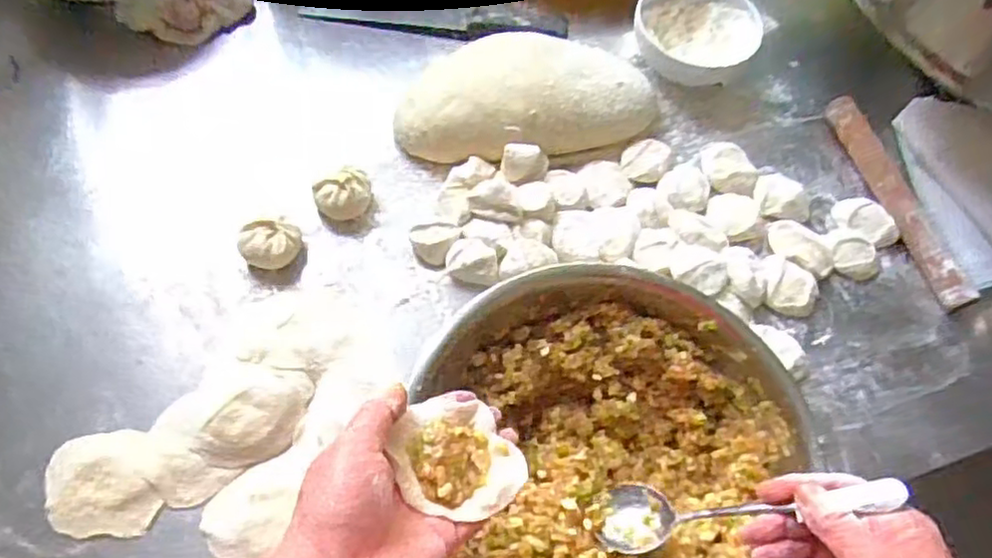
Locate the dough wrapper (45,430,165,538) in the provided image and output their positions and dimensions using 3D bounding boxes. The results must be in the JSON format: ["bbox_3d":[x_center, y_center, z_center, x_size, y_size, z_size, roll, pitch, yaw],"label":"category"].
[{"bbox_3d":[-0.266,0.138,0.462,0.072,0.008,0.070,-5,63,-7],"label":"dough wrapper"}]

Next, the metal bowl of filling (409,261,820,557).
[{"bbox_3d":[0.078,0.123,0.447,0.233,0.076,0.250,-8,63,-8],"label":"metal bowl of filling"}]

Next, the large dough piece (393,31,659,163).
[{"bbox_3d":[0.029,-0.160,0.612,0.240,0.064,0.103,-2,62,-5],"label":"large dough piece"}]

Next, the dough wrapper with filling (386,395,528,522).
[{"bbox_3d":[-0.020,0.095,0.366,0.058,0.016,0.068,-32,69,-19],"label":"dough wrapper with filling"}]

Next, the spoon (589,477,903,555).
[{"bbox_3d":[0.135,0.127,0.387,0.170,0.023,0.041,-22,56,33],"label":"spoon"}]

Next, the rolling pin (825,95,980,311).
[{"bbox_3d":[0.361,-0.078,0.614,0.021,0.024,0.226,-12,65,-12],"label":"rolling pin"}]

